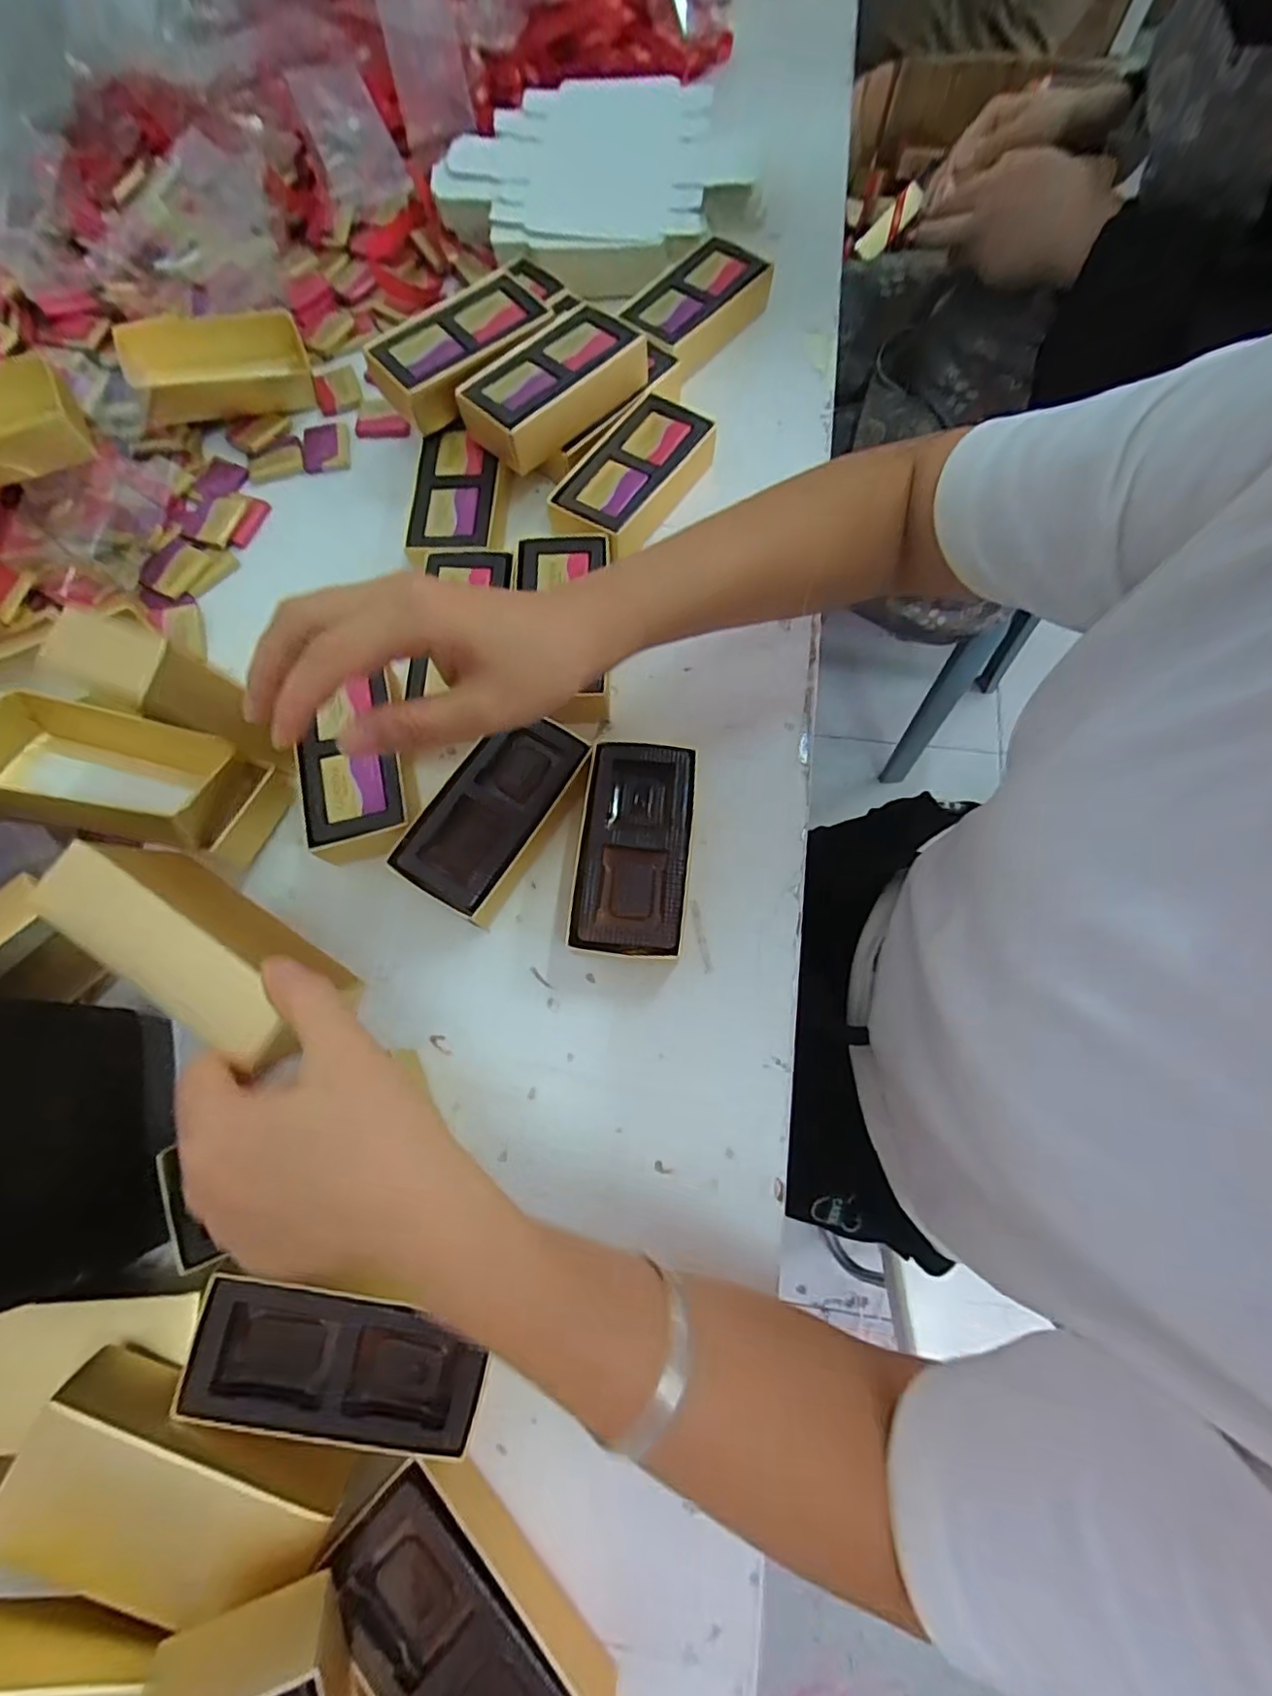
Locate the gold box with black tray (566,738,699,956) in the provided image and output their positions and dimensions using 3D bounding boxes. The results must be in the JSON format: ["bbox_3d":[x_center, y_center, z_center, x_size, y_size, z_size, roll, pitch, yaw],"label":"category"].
[{"bbox_3d":[-0.001,0.002,0.342,0.058,0.033,0.114,5,72,4],"label":"gold box with black tray"}]

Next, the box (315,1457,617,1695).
[{"bbox_3d":[-0.064,0.302,0.247,0.122,0.038,0.061,43,78,14],"label":"box"}]

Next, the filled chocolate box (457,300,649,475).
[{"bbox_3d":[-0.052,-0.296,0.407,0.112,0.034,0.058,-43,75,-11],"label":"filled chocolate box"}]

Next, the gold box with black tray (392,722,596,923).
[{"bbox_3d":[-0.075,-0.018,0.353,0.063,0.034,0.113,30,75,11],"label":"gold box with black tray"}]

